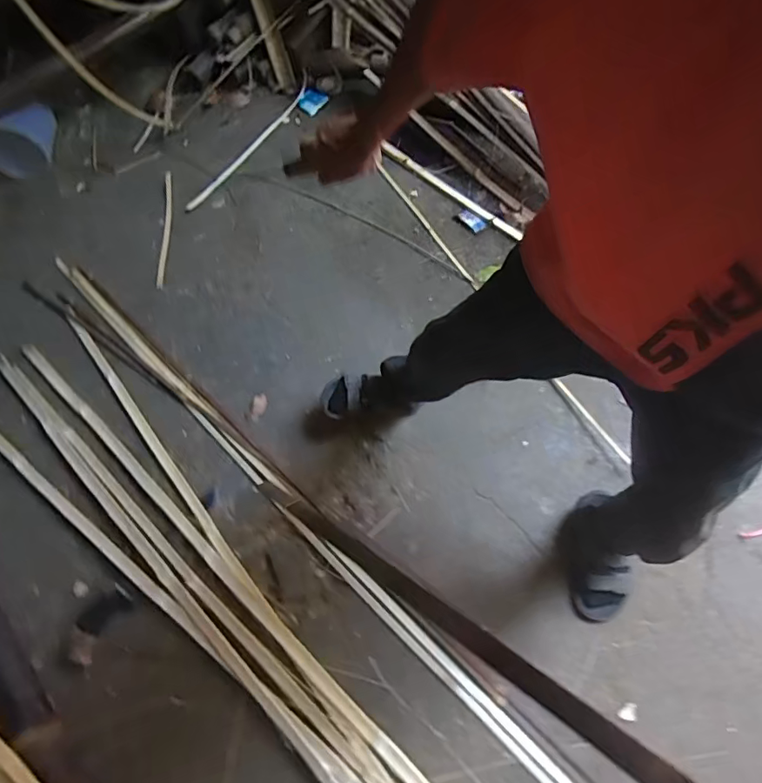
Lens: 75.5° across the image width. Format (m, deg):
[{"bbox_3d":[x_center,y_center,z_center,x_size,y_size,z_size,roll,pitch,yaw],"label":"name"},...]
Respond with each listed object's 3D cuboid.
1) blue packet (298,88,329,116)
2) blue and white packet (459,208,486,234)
[{"bbox_3d":[-0.226,-0.964,1.627,0.071,0.034,0.100,27,68,14],"label":"blue packet"},{"bbox_3d":[0.258,-0.486,1.400,0.038,0.013,0.086,-37,69,-15],"label":"blue and white packet"}]

